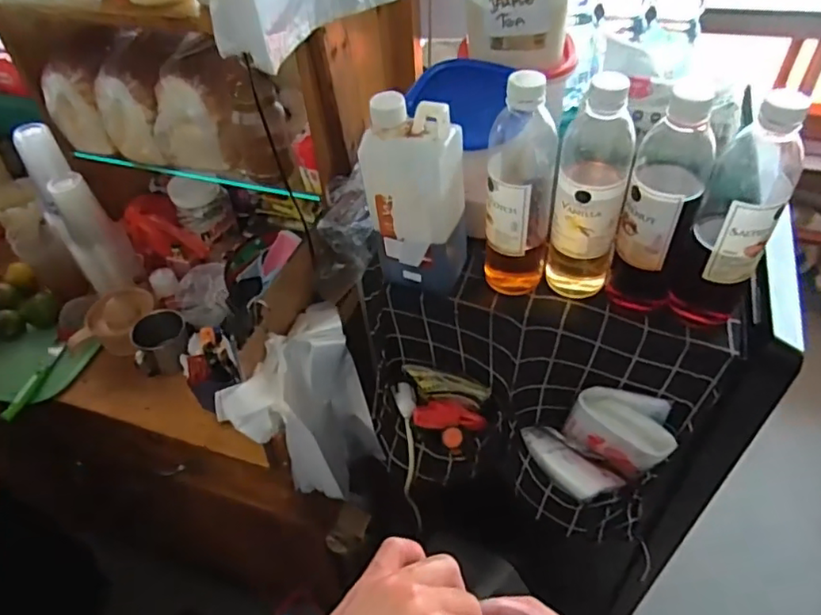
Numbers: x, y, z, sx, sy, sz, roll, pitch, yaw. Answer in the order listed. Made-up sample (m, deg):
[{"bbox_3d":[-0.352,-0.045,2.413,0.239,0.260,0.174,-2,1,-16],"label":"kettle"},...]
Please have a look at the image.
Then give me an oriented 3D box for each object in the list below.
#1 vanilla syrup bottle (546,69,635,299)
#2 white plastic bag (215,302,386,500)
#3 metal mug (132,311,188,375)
[{"bbox_3d":[0.177,-0.109,0.583,0.065,0.241,0.070,13,50,17],"label":"vanilla syrup bottle"},{"bbox_3d":[-0.138,0.130,0.763,0.170,0.205,0.153,-17,48,-10],"label":"white plastic bag"},{"bbox_3d":[-0.394,0.057,0.939,0.081,0.066,0.082,-10,47,-3],"label":"metal mug"}]

